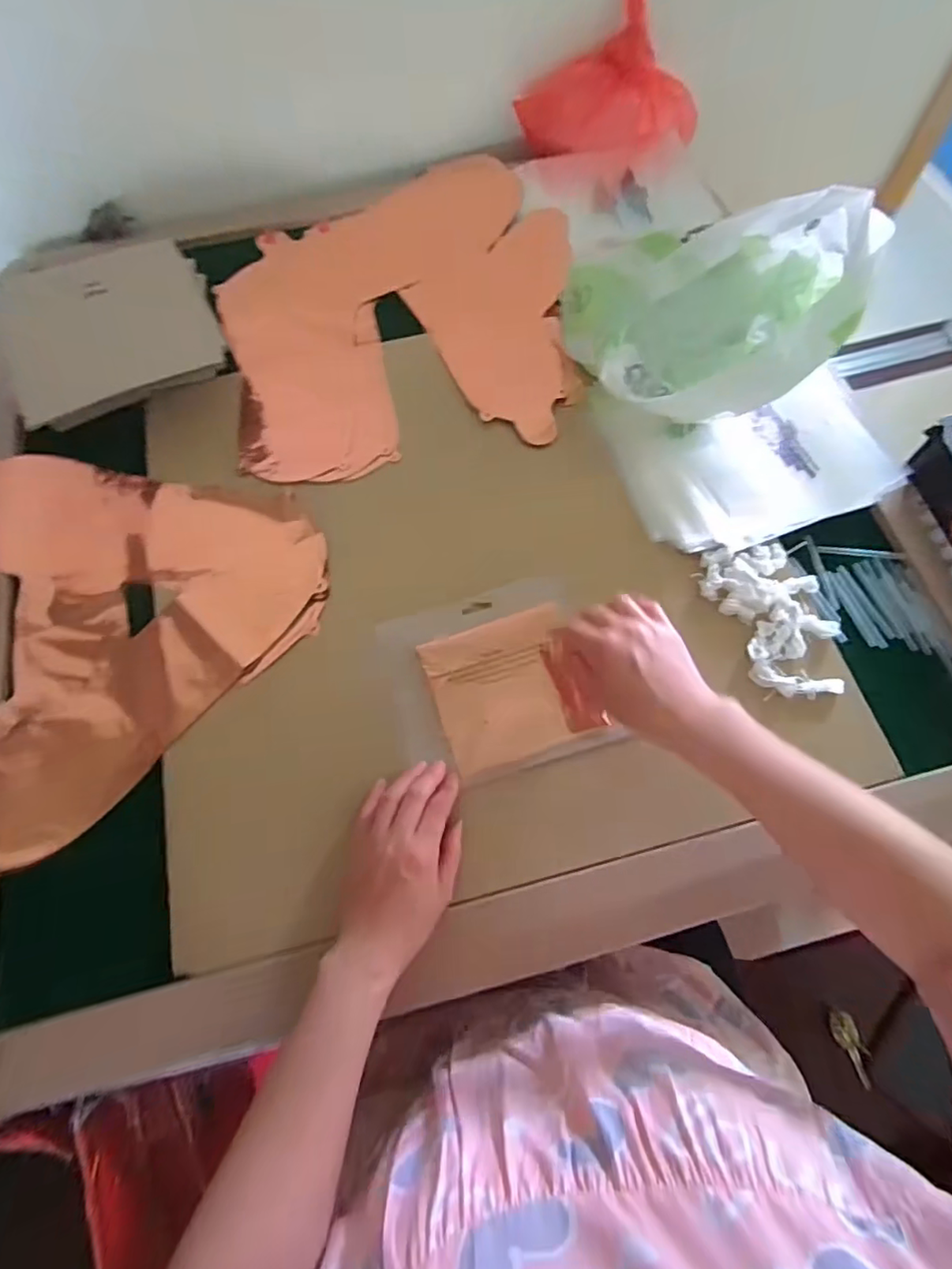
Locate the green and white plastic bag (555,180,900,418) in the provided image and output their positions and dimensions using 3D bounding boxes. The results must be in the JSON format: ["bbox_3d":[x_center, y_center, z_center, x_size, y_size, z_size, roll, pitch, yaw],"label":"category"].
[{"bbox_3d":[0.228,-0.324,0.554,0.235,0.162,0.210,-13,68,-4],"label":"green and white plastic bag"}]

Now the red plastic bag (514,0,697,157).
[{"bbox_3d":[0.173,-0.704,0.713,0.217,0.159,0.079,13,69,7],"label":"red plastic bag"}]

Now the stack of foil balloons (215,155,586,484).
[{"bbox_3d":[-0.088,-0.383,0.683,0.402,0.032,0.435,-15,68,-5],"label":"stack of foil balloons"}]

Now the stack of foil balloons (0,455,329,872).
[{"bbox_3d":[-0.374,-0.028,0.535,0.414,0.023,0.347,-42,74,-14],"label":"stack of foil balloons"}]

